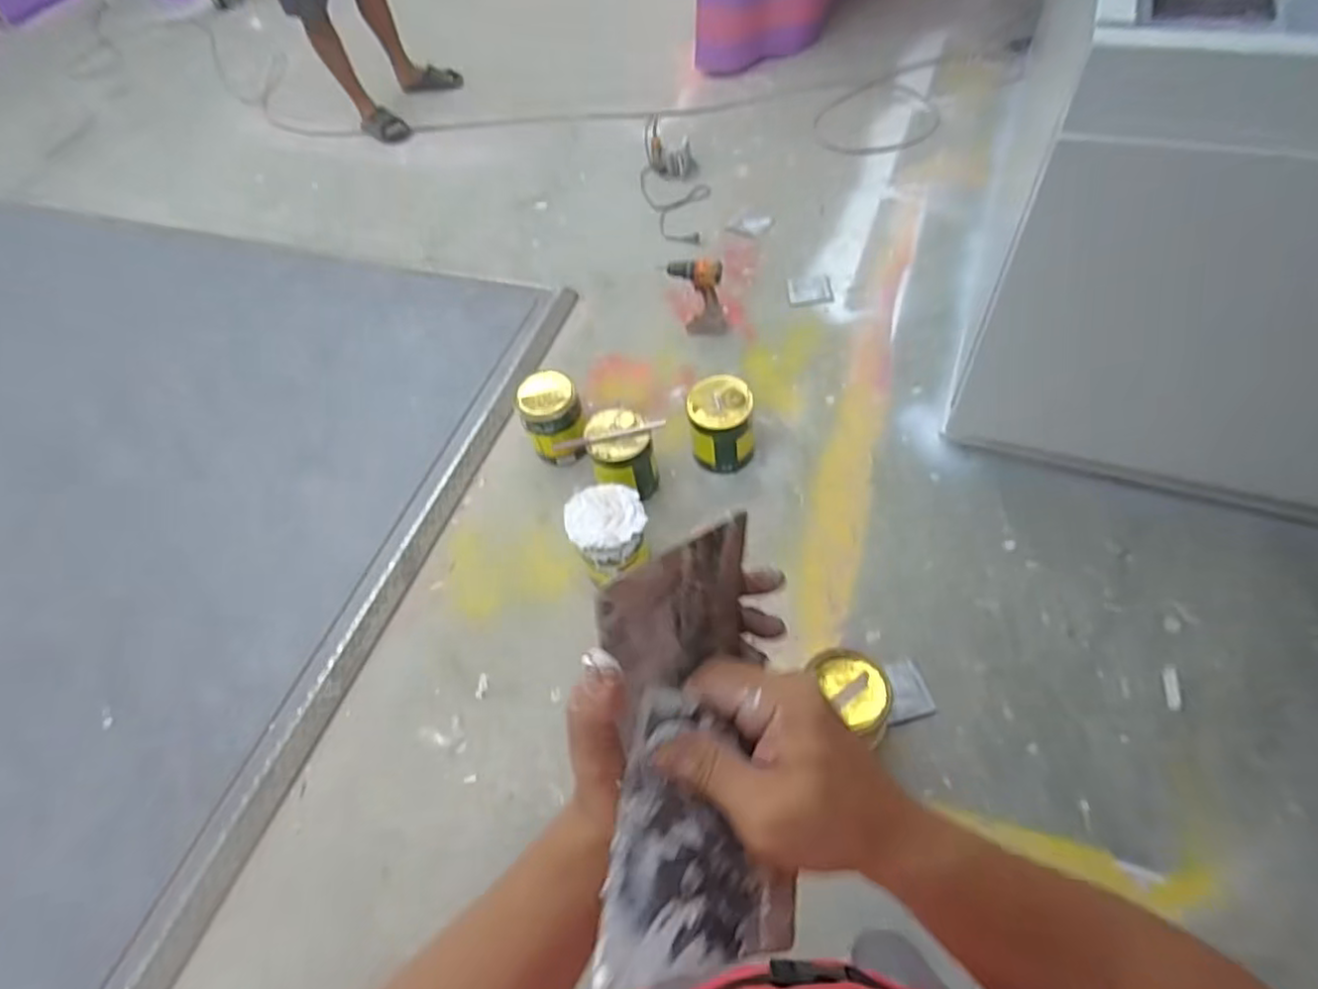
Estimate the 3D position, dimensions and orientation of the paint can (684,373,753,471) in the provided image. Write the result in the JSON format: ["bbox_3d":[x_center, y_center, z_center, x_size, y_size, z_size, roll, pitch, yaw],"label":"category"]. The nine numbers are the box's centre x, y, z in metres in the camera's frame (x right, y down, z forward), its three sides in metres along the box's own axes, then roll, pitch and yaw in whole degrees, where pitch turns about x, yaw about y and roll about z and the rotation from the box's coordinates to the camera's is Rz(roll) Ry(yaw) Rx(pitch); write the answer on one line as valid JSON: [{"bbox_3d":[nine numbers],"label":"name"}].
[{"bbox_3d":[0.157,-0.185,1.709,0.164,0.193,0.165,-7,57,4],"label":"paint can"}]

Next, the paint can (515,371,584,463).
[{"bbox_3d":[-0.276,-0.194,1.787,0.158,0.212,0.175,-17,56,-5],"label":"paint can"}]

